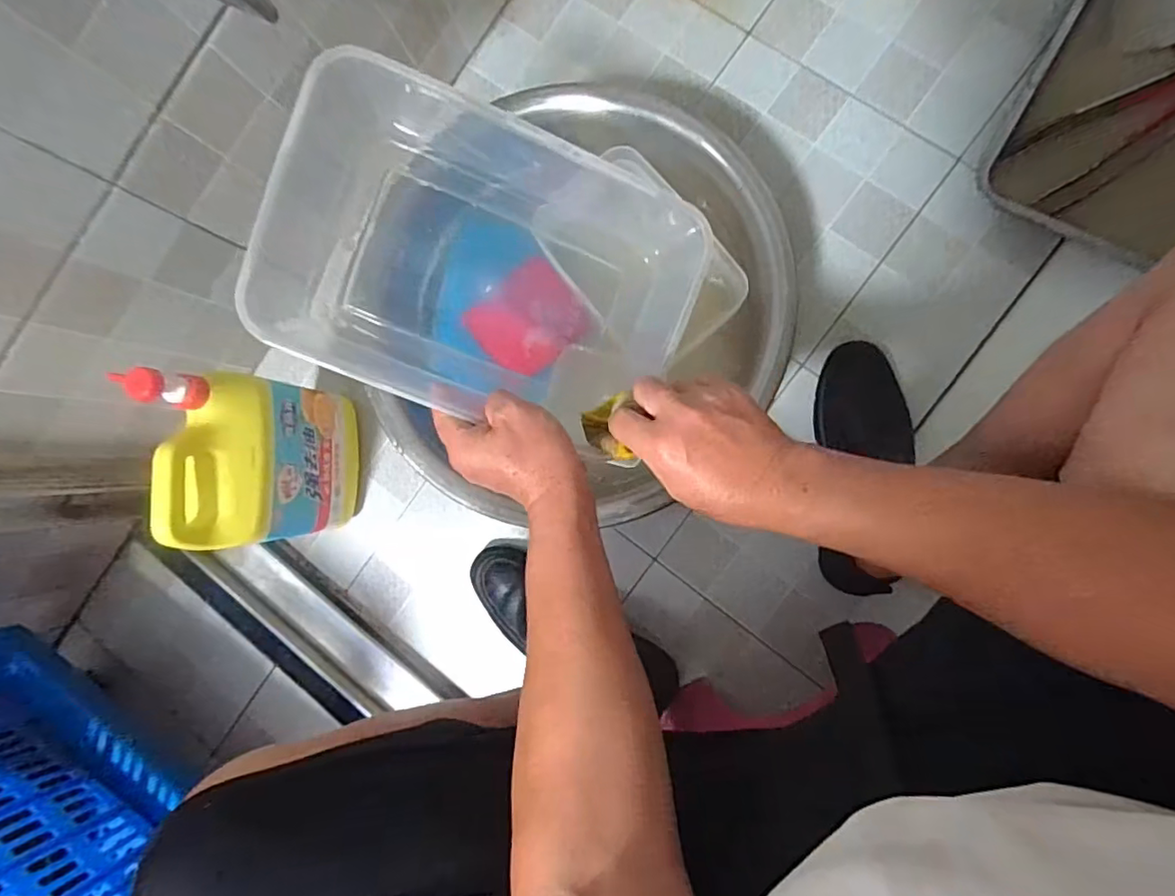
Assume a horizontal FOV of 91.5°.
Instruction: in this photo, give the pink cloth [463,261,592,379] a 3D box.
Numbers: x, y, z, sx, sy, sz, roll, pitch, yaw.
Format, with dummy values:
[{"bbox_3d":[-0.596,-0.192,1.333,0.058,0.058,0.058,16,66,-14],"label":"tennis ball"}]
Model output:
[{"bbox_3d":[-0.070,-0.150,0.682,0.126,0.012,0.107,-35,107,18],"label":"pink cloth"}]

